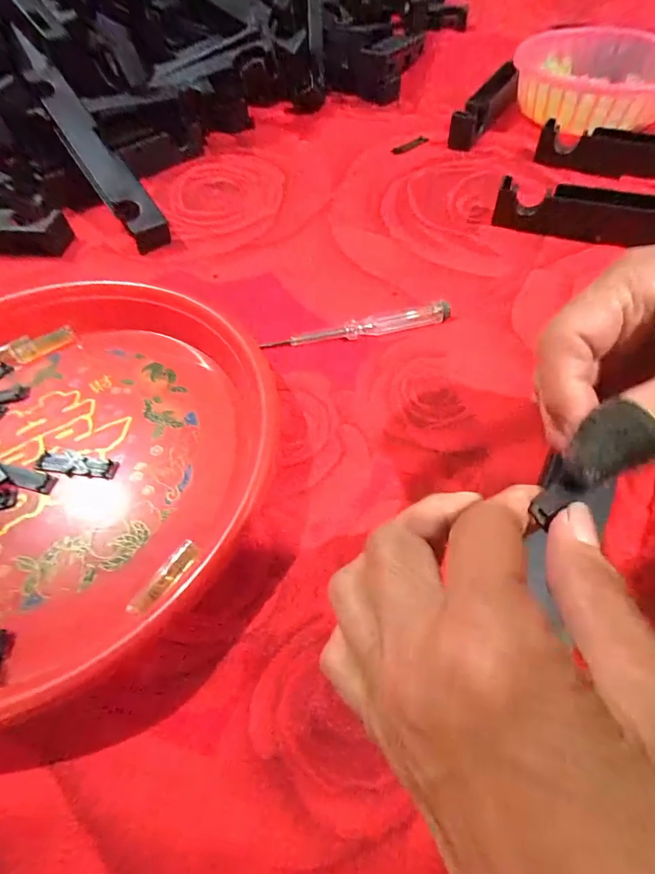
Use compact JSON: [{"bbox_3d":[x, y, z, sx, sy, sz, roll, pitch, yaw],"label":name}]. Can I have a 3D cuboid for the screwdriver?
[{"bbox_3d":[0.021,-0.076,0.294,0.126,0.011,0.011,-9,57,-3],"label":"screwdriver"}]

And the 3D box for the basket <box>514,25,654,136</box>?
[{"bbox_3d":[0.281,-0.364,0.453,0.163,0.054,0.170,16,58,12],"label":"basket"}]

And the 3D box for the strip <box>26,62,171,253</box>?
[{"bbox_3d":[-0.196,-0.238,0.364,0.029,0.019,0.197,-33,81,-18],"label":"strip"}]

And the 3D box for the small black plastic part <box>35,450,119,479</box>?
[{"bbox_3d":[-0.141,0.015,0.242,0.047,0.004,0.014,8,57,8],"label":"small black plastic part"}]

